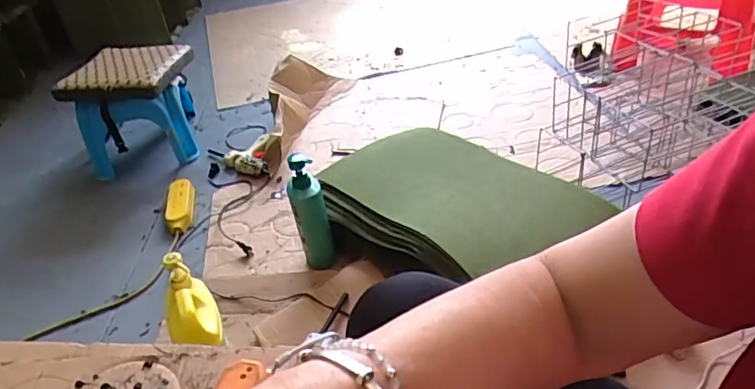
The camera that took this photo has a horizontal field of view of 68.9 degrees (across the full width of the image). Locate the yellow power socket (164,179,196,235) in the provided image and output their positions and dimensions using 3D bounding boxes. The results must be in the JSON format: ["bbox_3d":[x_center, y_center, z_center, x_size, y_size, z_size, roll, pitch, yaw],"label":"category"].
[{"bbox_3d":[-0.495,0.021,1.387,0.063,0.034,0.201,-12,36,-8],"label":"yellow power socket"}]

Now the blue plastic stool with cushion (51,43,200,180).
[{"bbox_3d":[-0.671,-0.237,1.549,0.284,0.286,0.258,1,36,11],"label":"blue plastic stool with cushion"}]

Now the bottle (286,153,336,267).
[{"bbox_3d":[-0.133,0.040,1.105,0.066,0.244,0.066,-17,37,-14],"label":"bottle"}]

